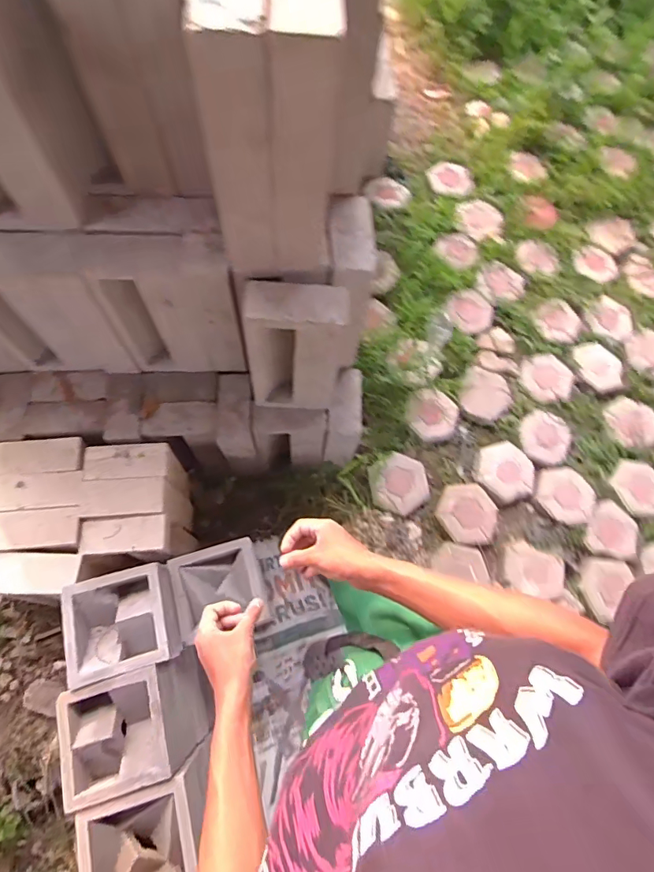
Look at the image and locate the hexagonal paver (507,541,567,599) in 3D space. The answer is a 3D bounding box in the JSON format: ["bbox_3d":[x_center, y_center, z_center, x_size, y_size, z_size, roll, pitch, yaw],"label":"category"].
[{"bbox_3d":[0.698,0.452,1.490,0.202,0.063,0.161,15,71,3],"label":"hexagonal paver"}]

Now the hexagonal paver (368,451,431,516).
[{"bbox_3d":[0.256,0.164,1.539,0.216,0.055,0.198,-32,75,-13],"label":"hexagonal paver"}]

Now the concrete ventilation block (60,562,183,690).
[{"bbox_3d":[-0.448,0.406,0.979,0.197,0.123,0.203,-14,72,-7],"label":"concrete ventilation block"}]

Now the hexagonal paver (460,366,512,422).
[{"bbox_3d":[0.606,-0.153,1.693,0.183,0.035,0.195,18,71,4],"label":"hexagonal paver"}]

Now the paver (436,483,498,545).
[{"bbox_3d":[0.486,0.266,1.529,0.200,0.051,0.209,13,71,2],"label":"paver"}]

